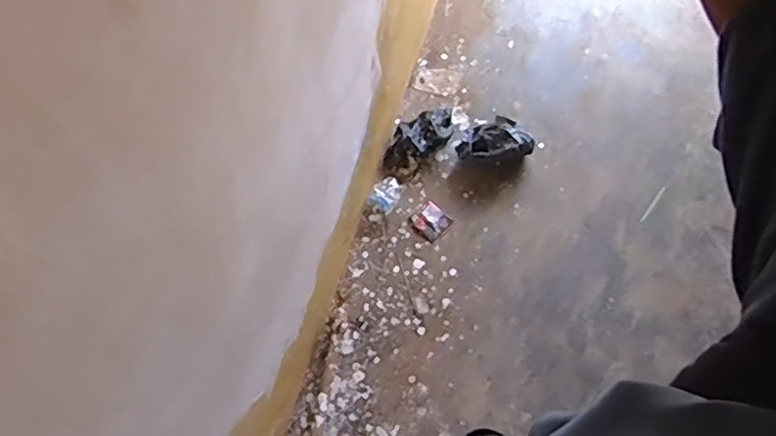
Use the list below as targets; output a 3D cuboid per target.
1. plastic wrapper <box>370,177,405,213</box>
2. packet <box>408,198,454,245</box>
[{"bbox_3d":[-0.002,-0.066,1.647,0.070,0.028,0.093,28,69,14],"label":"plastic wrapper"},{"bbox_3d":[0.114,0.007,1.641,0.087,0.007,0.090,-41,71,-16],"label":"packet"}]

